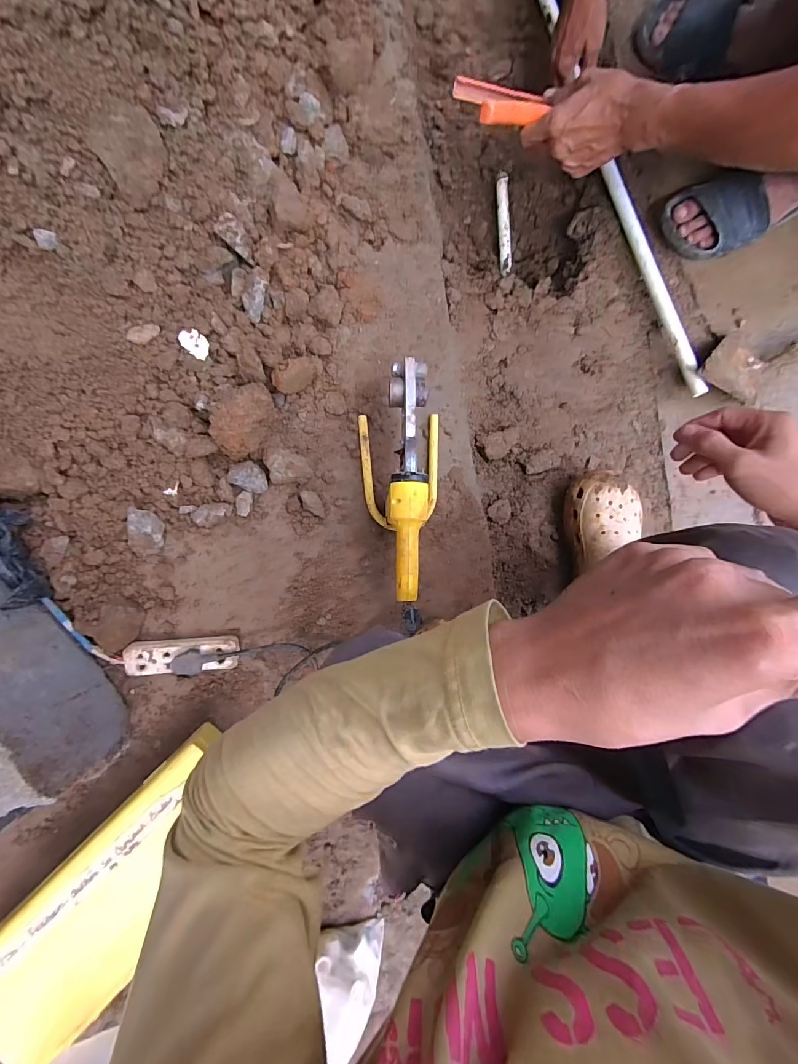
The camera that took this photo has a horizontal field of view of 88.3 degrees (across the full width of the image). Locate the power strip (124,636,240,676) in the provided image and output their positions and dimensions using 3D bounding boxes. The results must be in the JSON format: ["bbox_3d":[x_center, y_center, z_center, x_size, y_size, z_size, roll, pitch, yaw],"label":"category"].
[{"bbox_3d":[-0.298,0.170,0.573,0.143,0.036,0.046,0,92,-2],"label":"power strip"}]

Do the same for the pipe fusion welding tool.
[{"bbox_3d":[0.002,-0.072,0.569,0.106,0.119,0.307,-4,92,-2],"label":"pipe fusion welding tool"}]

